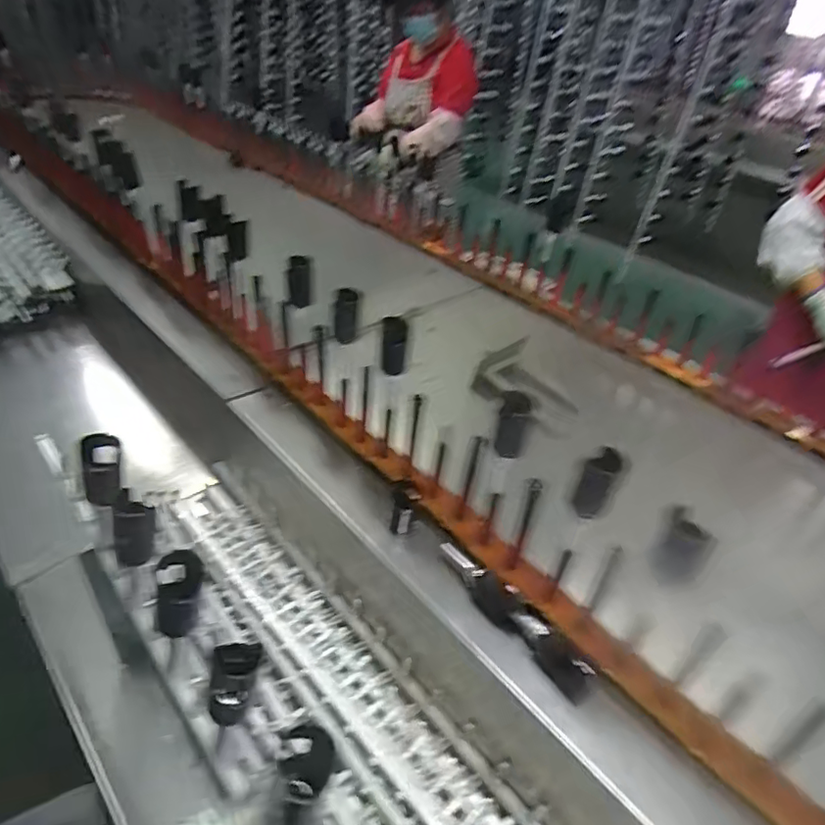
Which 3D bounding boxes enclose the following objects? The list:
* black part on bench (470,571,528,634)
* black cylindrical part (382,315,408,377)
[{"bbox_3d":[0.105,0.234,0.700,0.024,0.040,0.076,-19,41,-32],"label":"black part on bench"},{"bbox_3d":[-0.022,-0.091,0.754,0.032,0.036,0.080,1,63,-8],"label":"black cylindrical part"}]

